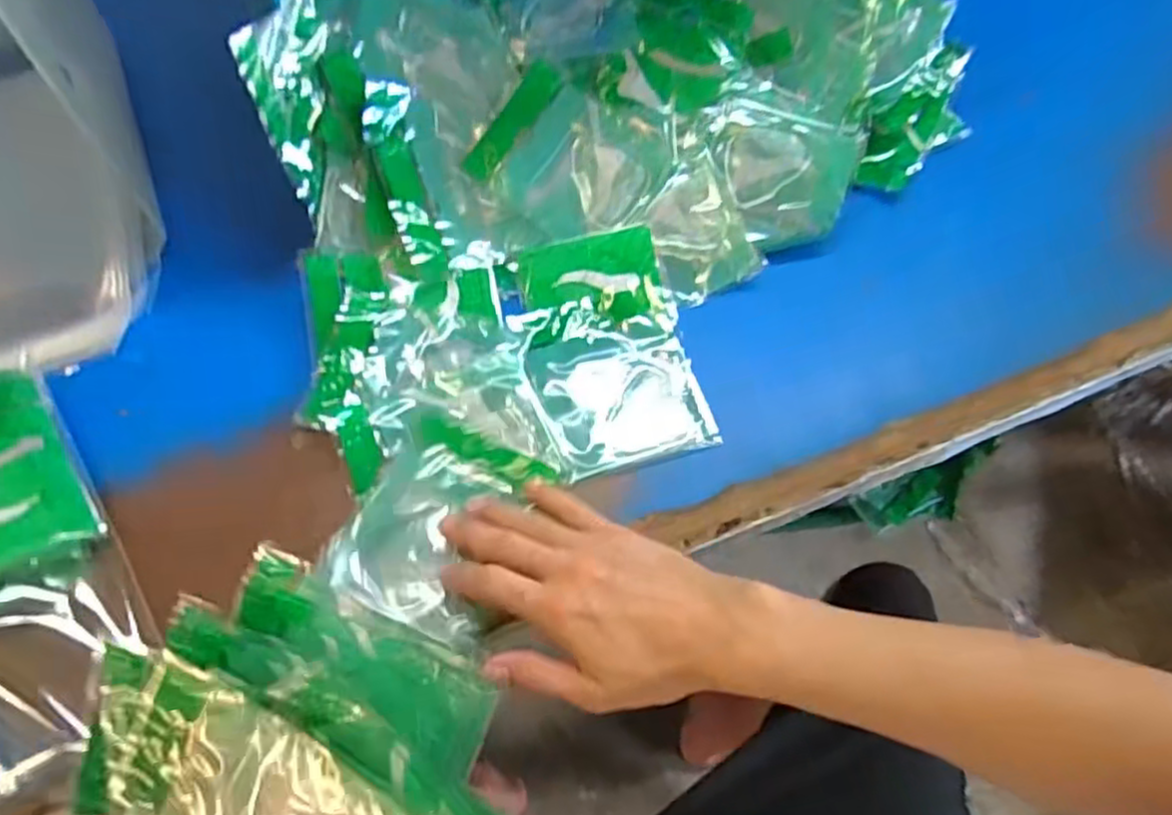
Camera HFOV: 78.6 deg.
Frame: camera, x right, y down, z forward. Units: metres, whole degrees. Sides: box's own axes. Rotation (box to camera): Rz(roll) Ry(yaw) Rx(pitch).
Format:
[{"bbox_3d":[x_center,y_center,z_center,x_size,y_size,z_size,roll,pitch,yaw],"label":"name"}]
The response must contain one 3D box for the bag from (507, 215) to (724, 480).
[{"bbox_3d":[0.013,-0.044,0.503,0.115,0.016,0.180,-14,62,-6],"label":"bag"}]

